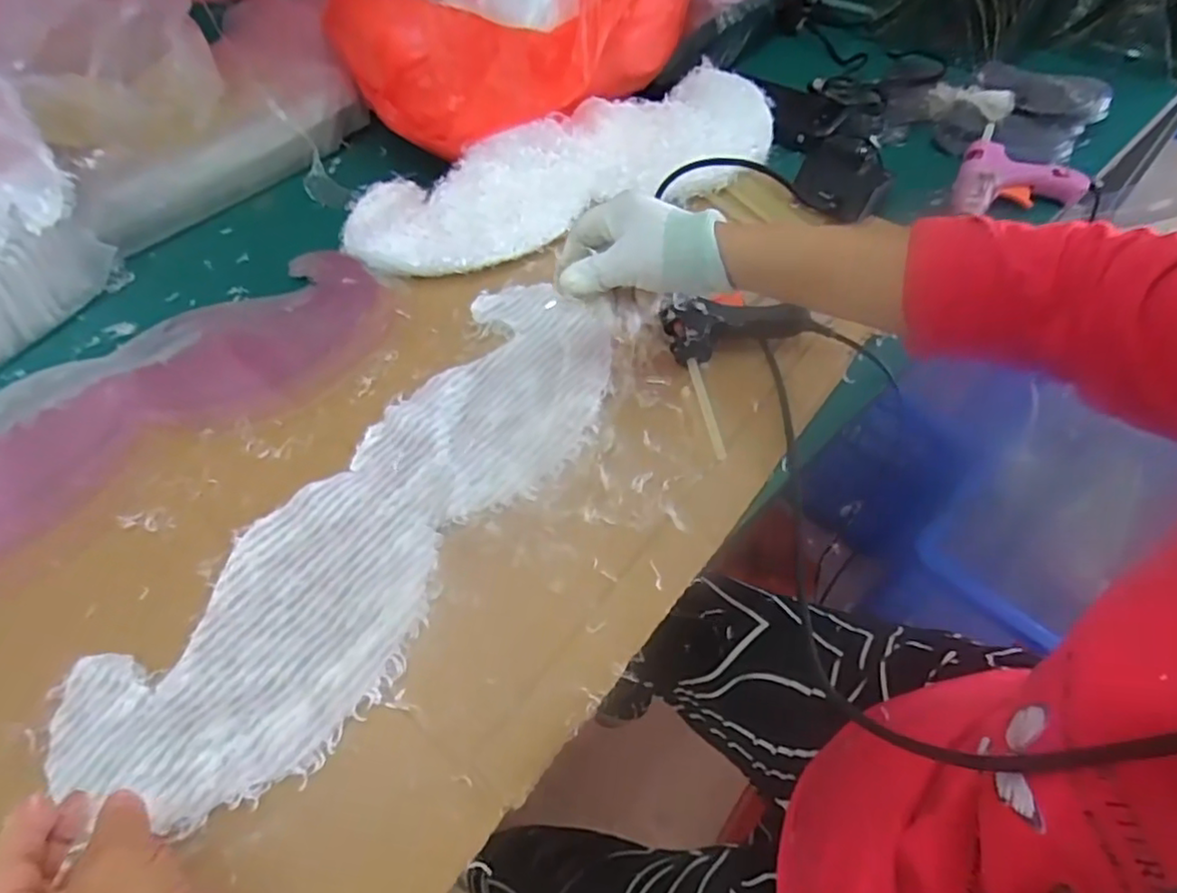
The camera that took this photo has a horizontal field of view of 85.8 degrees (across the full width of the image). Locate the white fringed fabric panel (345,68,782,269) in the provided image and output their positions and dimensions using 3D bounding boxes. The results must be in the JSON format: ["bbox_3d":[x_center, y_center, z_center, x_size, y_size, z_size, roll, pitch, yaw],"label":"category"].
[{"bbox_3d":[-0.012,-0.267,0.604,0.446,0.054,0.159,-22,57,-11],"label":"white fringed fabric panel"}]

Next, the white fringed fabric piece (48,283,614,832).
[{"bbox_3d":[-0.127,0.039,0.432,0.140,0.014,0.438,28,62,22],"label":"white fringed fabric piece"}]

